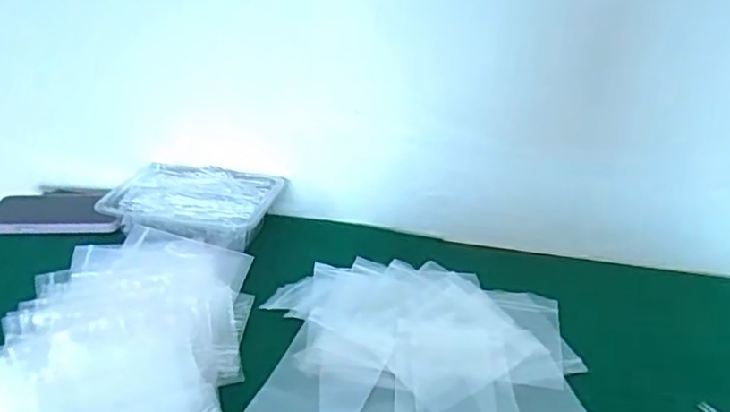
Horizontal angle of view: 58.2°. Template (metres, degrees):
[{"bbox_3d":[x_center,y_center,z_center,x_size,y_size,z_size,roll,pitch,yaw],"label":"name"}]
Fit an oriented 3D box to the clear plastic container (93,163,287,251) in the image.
[{"bbox_3d":[-0.194,0.005,0.743,0.180,0.055,0.131,7,28,11],"label":"clear plastic container"}]

